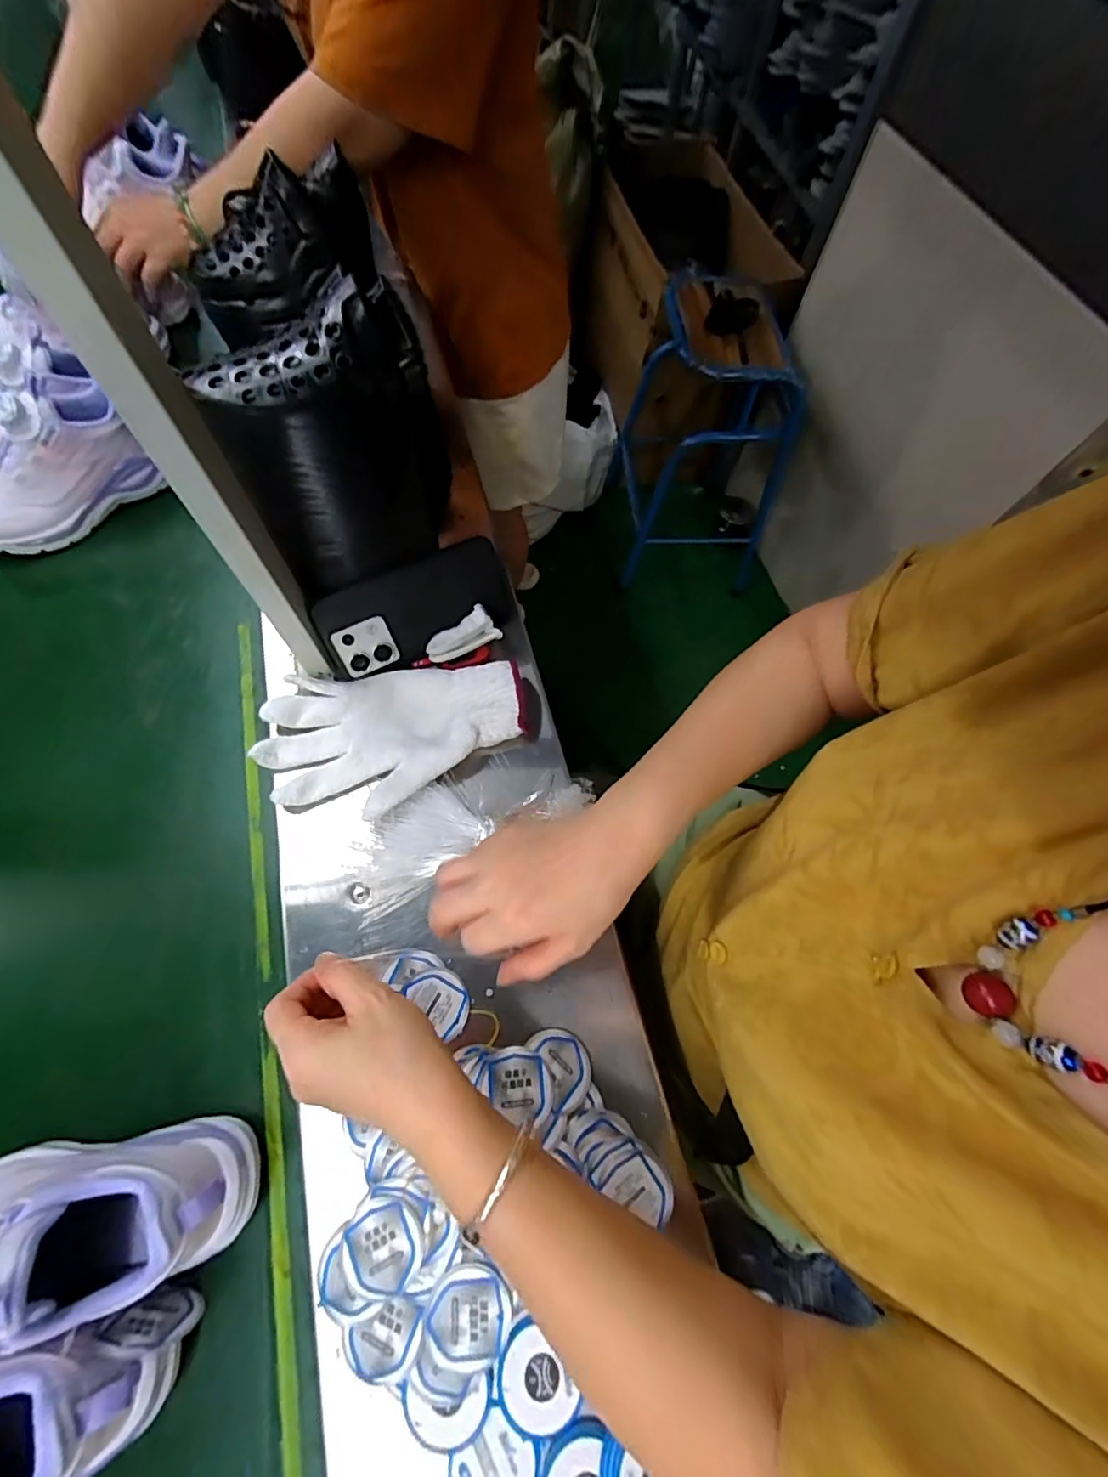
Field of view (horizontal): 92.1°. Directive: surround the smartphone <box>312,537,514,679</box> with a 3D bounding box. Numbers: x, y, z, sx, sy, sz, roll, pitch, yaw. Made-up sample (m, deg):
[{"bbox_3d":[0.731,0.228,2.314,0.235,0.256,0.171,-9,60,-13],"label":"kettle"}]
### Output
[{"bbox_3d":[-0.117,-0.113,0.465,0.167,0.078,0.010,-27,31,-16],"label":"smartphone"}]

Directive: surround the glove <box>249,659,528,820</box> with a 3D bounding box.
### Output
[{"bbox_3d":[-0.130,-0.003,0.440,0.210,0.022,0.122,-8,65,-7],"label":"glove"}]

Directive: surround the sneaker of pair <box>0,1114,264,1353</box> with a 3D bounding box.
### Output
[{"bbox_3d":[-0.282,0.276,0.292,0.195,0.099,0.077,-6,65,-6],"label":"sneaker of pair"}]

